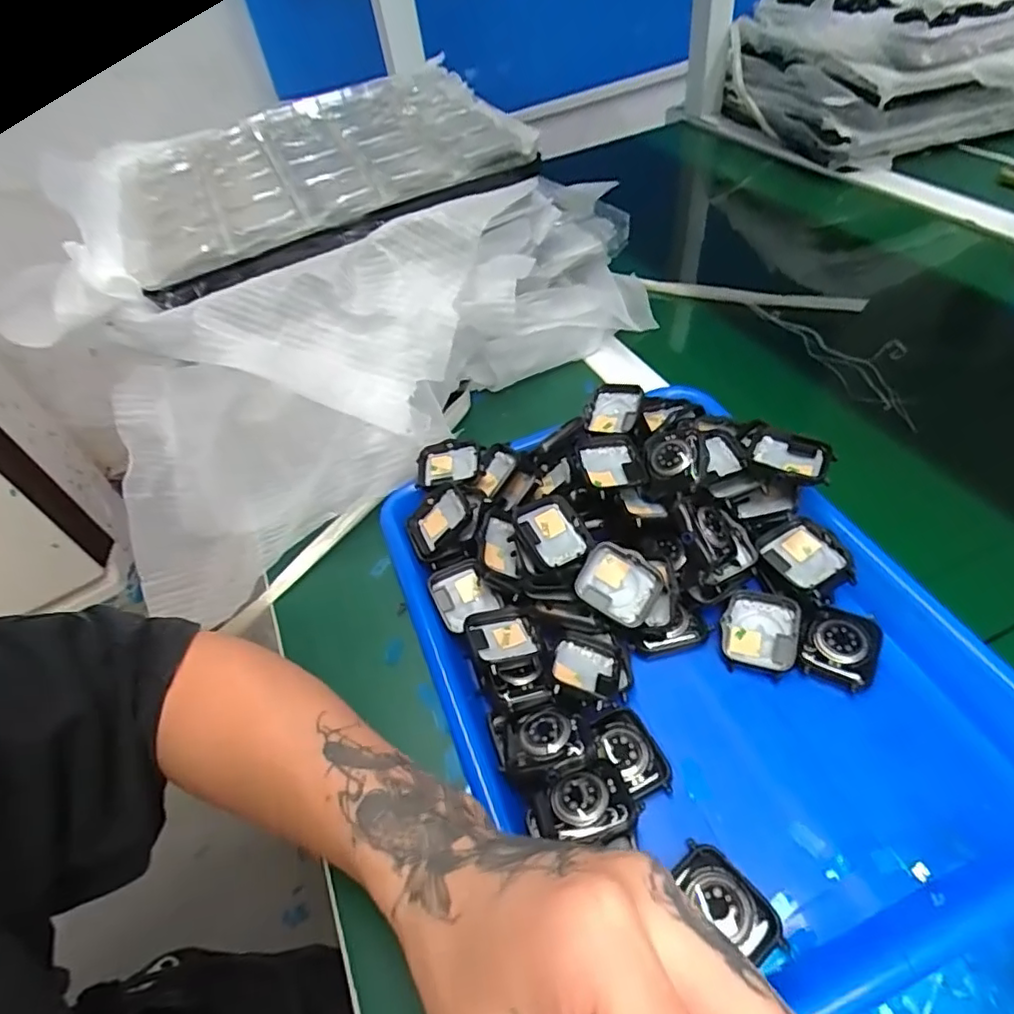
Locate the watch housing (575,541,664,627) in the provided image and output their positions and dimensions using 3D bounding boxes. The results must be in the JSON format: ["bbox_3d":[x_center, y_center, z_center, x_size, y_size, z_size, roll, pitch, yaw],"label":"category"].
[{"bbox_3d":[0.062,0.043,0.332,0.043,0.010,0.036,31,82,8],"label":"watch housing"}]

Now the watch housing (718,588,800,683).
[{"bbox_3d":[0.138,0.067,0.325,0.037,0.009,0.040,10,70,25],"label":"watch housing"}]

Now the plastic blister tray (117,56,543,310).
[{"bbox_3d":[-0.169,-0.303,0.513,0.310,0.024,0.345,-24,51,-7],"label":"plastic blister tray"}]

